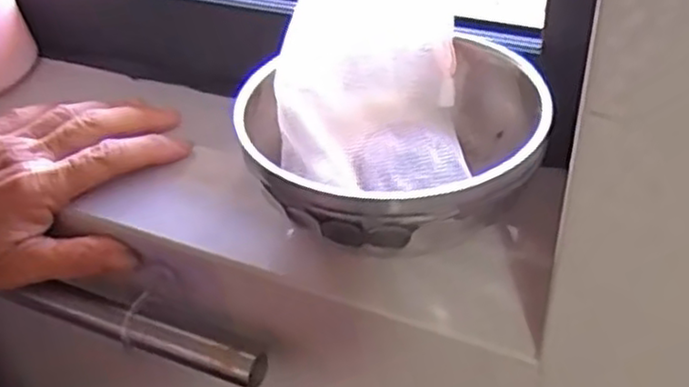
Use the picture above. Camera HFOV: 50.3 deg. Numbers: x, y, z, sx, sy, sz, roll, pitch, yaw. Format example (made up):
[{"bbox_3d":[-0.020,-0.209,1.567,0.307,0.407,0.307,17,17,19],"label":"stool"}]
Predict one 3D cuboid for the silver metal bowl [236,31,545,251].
[{"bbox_3d":[0.027,-0.023,0.347,0.136,0.062,0.158,14,42,22],"label":"silver metal bowl"}]

